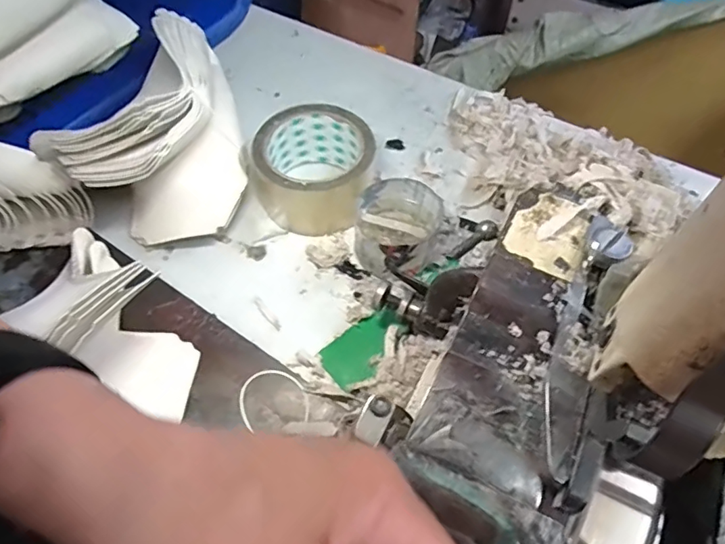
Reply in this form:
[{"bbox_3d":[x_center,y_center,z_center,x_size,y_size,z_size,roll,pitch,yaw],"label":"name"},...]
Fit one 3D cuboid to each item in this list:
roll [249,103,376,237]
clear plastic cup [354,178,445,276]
[{"bbox_3d":[-0.042,-0.086,0.456,0.097,0.065,0.098,7,58,3],"label":"roll"},{"bbox_3d":[0.029,-0.034,0.432,0.066,0.051,0.072,14,58,7],"label":"clear plastic cup"}]

